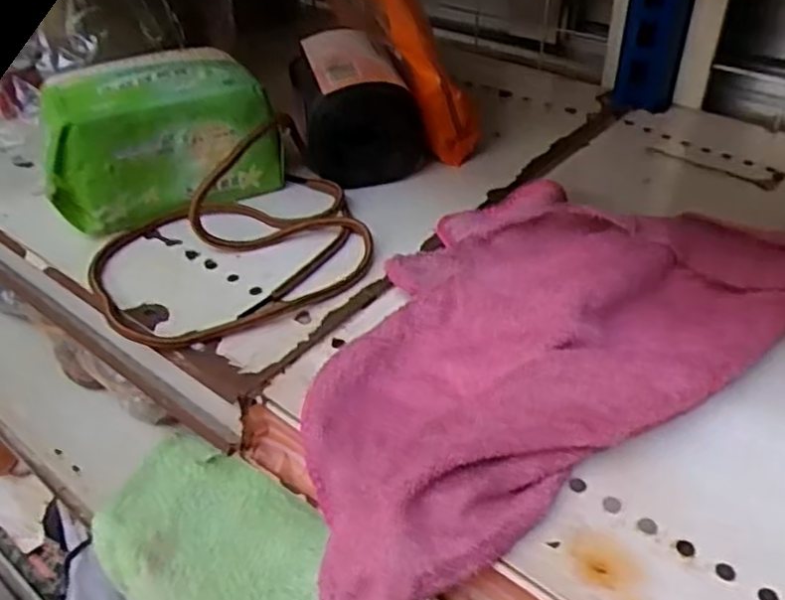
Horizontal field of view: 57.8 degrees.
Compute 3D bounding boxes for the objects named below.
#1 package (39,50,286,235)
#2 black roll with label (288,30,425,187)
[{"bbox_3d":[-0.124,-0.088,0.382,0.122,0.062,0.082,-12,40,-14],"label":"package"},{"bbox_3d":[-0.020,-0.110,0.406,0.073,0.059,0.086,-9,39,-10],"label":"black roll with label"}]

